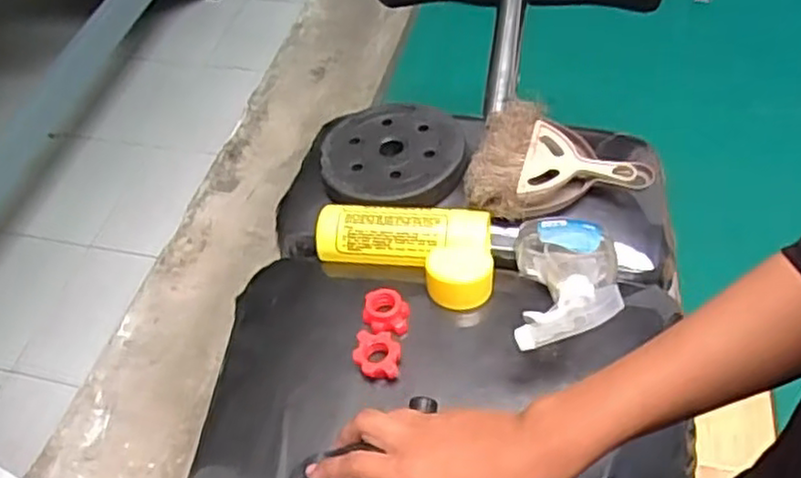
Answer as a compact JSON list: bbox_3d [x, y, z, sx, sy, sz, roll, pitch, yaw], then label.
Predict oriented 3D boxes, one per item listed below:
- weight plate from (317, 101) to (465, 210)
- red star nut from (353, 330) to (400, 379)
[{"bbox_3d":[-0.010,-0.103,0.839,0.166,0.022,0.164,-3,52,4],"label":"weight plate"},{"bbox_3d":[-0.021,0.105,0.646,0.039,0.019,0.050,-28,54,-15],"label":"red star nut"}]

